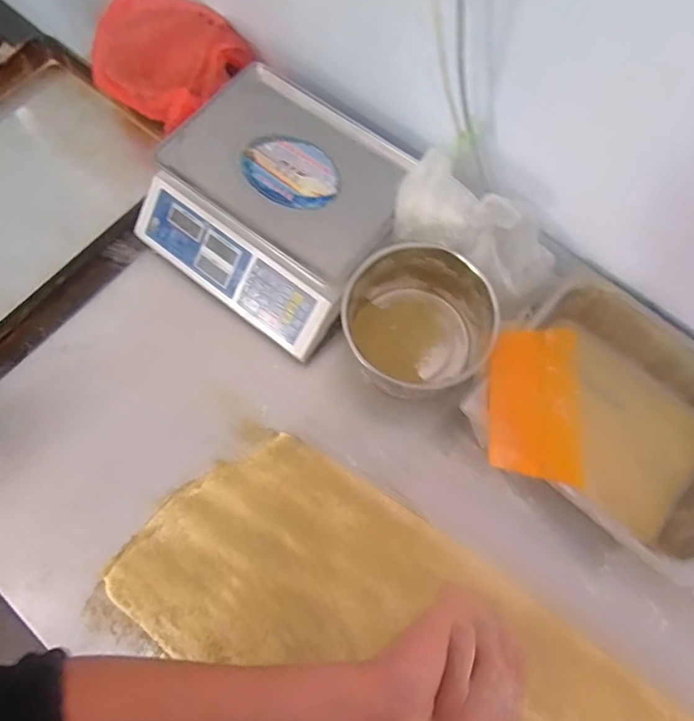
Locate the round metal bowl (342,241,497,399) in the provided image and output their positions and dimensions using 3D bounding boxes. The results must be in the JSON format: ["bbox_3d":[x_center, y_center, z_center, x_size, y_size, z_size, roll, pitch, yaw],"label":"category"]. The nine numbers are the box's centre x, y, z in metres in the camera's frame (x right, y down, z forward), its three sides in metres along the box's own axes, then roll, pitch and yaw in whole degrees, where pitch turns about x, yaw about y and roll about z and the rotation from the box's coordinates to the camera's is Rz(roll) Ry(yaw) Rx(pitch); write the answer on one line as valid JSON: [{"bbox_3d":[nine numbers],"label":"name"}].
[{"bbox_3d":[0.093,-0.045,0.696,0.190,0.148,0.176,0,69,0],"label":"round metal bowl"}]

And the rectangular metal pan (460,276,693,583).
[{"bbox_3d":[0.348,0.083,0.660,0.320,0.125,0.266,40,74,13],"label":"rectangular metal pan"}]

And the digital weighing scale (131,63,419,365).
[{"bbox_3d":[-0.097,-0.230,0.740,0.343,0.114,0.314,37,75,11],"label":"digital weighing scale"}]

